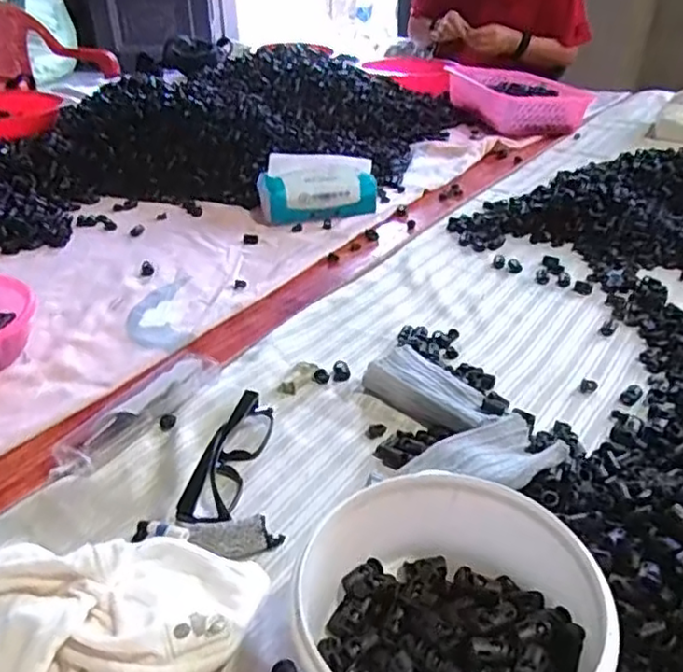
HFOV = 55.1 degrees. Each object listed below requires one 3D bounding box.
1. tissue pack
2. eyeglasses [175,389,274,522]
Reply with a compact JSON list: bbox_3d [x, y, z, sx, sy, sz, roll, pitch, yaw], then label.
[{"bbox_3d":[-0.035,-0.213,0.941,0.163,0.071,0.082,-6,32,-3],"label":"tissue pack"},{"bbox_3d":[-0.085,0.093,0.516,0.034,0.029,0.135,5,33,13],"label":"eyeglasses"}]

